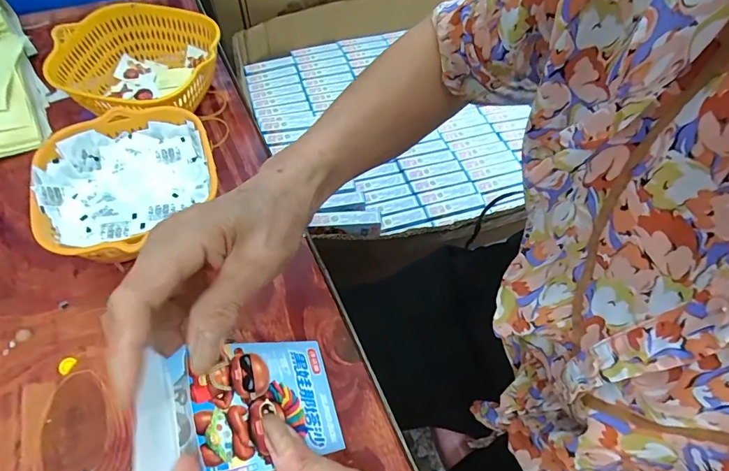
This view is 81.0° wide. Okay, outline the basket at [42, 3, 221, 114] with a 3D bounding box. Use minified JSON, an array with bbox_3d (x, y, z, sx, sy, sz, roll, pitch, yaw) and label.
[{"bbox_3d":[-0.228,-0.169,0.448,0.149,0.068,0.141,1,59,-2],"label":"basket"}]

